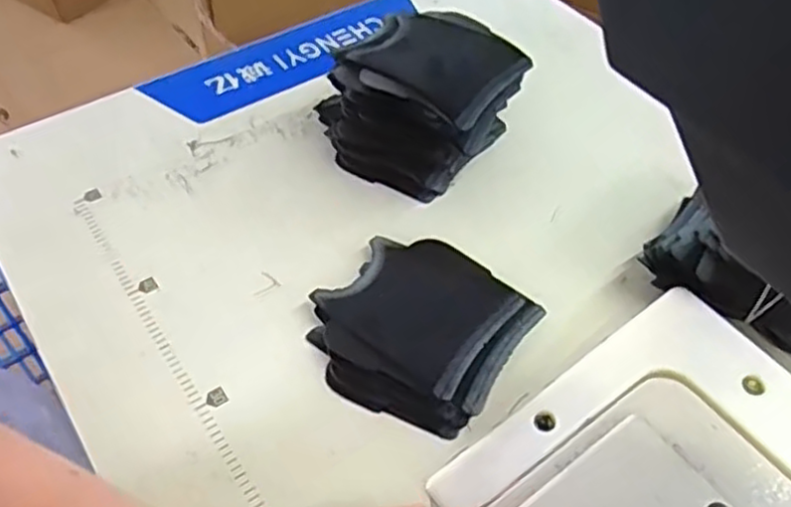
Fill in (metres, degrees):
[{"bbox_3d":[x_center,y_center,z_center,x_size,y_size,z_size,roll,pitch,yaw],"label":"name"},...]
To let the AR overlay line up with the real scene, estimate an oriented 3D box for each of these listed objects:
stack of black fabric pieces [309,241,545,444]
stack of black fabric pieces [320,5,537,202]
[{"bbox_3d":[0.015,0.044,0.439,0.118,0.018,0.119,35,58,25],"label":"stack of black fabric pieces"},{"bbox_3d":[0.019,-0.114,0.529,0.118,0.082,0.117,32,57,23],"label":"stack of black fabric pieces"}]

